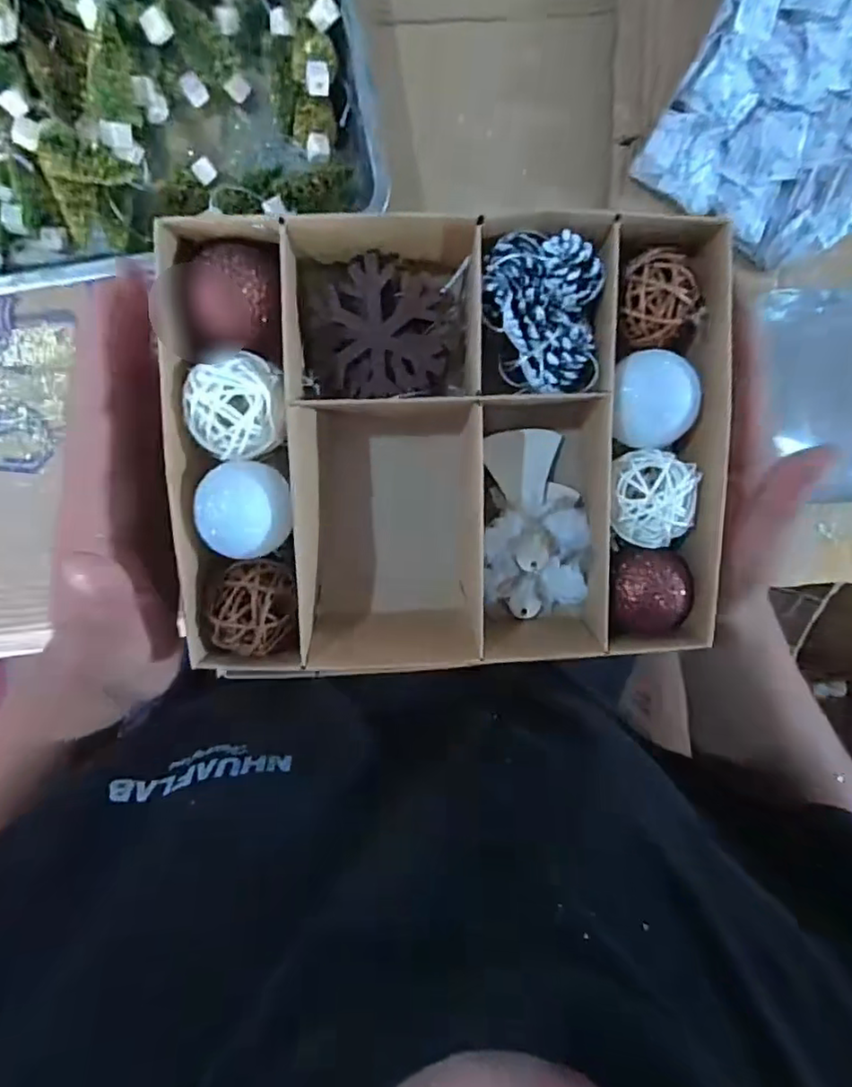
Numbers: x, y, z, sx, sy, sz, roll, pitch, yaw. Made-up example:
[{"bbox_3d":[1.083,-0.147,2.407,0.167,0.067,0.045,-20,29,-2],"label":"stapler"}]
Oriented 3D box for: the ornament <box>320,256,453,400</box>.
[{"bbox_3d":[-0.016,-0.085,0.242,0.047,0.007,0.052,-3,109,-7],"label":"ornament"}]

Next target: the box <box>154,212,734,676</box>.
[{"bbox_3d":[0.009,-0.031,0.250,0.206,0.050,0.180,-3,97,-6],"label":"box"}]

